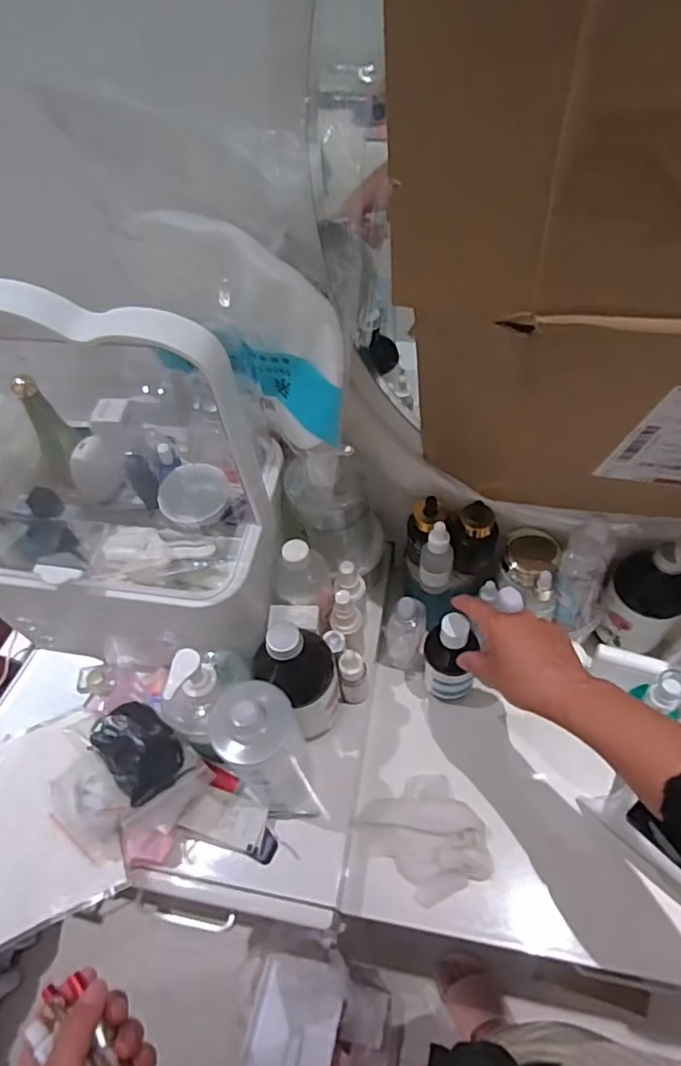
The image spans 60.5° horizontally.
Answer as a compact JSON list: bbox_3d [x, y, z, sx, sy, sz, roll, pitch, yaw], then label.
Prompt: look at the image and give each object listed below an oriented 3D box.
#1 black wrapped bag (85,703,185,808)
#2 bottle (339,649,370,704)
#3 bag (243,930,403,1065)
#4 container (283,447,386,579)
[{"bbox_3d":[-0.176,0.190,0.516,0.075,0.037,0.057,37,66,27],"label":"black wrapped bag"},{"bbox_3d":[0.013,0.143,0.575,0.027,0.085,0.021,-7,54,0],"label":"bottle"},{"bbox_3d":[-0.038,0.878,1.022,0.273,0.139,0.283,1,55,6],"label":"bag"},{"bbox_3d":[-0.010,-0.027,0.590,0.082,0.164,0.082,-3,55,4],"label":"container"}]

